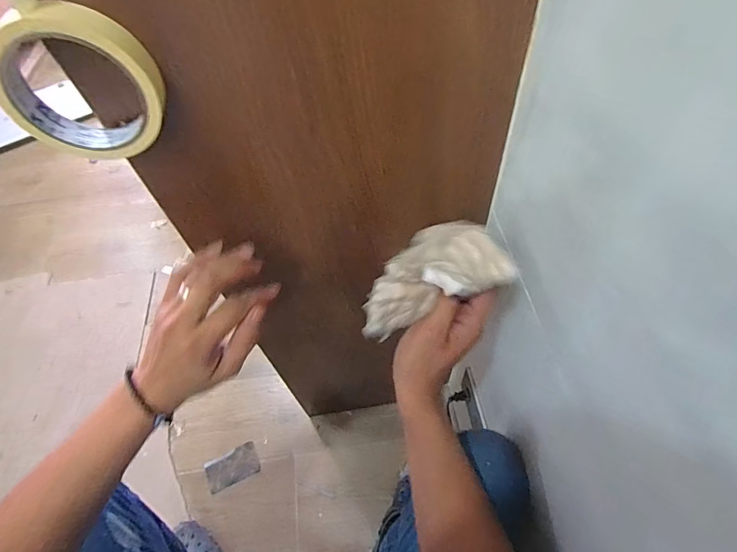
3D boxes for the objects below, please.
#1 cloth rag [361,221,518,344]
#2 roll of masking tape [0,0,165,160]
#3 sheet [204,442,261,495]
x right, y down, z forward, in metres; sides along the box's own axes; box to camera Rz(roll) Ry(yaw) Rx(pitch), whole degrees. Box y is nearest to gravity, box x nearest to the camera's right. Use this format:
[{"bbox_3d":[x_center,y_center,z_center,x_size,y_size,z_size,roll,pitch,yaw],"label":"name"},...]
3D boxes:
[{"bbox_3d":[0.068,-0.003,0.439,0.130,0.130,0.105,7,57,9],"label":"cloth rag"},{"bbox_3d":[-0.191,-0.126,0.275,0.095,0.095,0.028,-10,56,-2],"label":"roll of masking tape"},{"bbox_3d":[-0.310,0.438,0.954,0.115,0.008,0.072,-24,58,-11],"label":"sheet"}]

